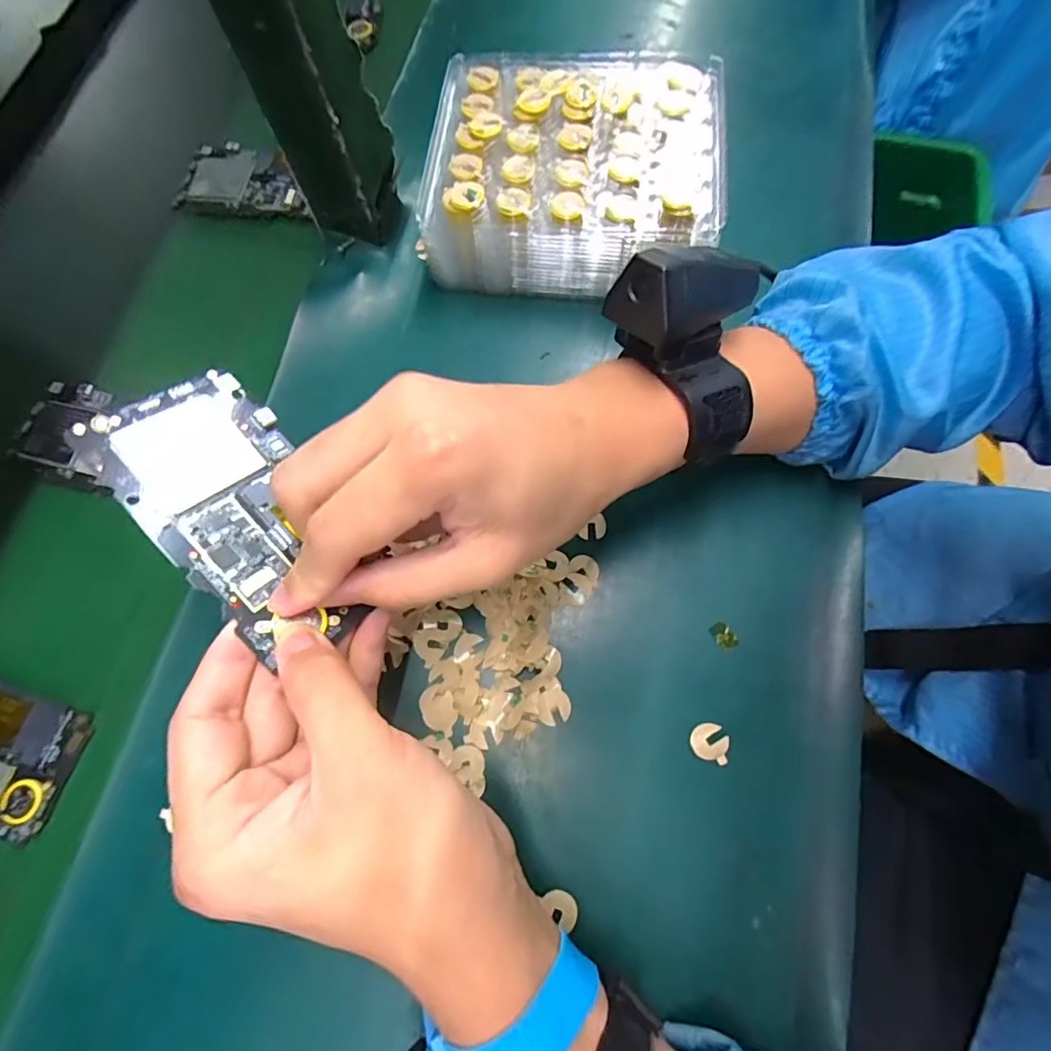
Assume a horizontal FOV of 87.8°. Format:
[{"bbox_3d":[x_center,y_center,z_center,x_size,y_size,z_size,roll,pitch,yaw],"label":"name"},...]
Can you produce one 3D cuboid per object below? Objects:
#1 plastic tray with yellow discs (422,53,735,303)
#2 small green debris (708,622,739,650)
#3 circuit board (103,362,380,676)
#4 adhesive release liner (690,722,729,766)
[{"bbox_3d":[0.030,-0.231,0.361,0.181,0.063,0.149,5,72,4],"label":"plastic tray with yellow discs"},{"bbox_3d":[0.104,0.058,0.287,0.010,0.004,0.014,-30,70,-4],"label":"small green debris"},{"bbox_3d":[-0.112,-0.006,0.222,0.061,0.005,0.122,-39,90,-34],"label":"circuit board"},{"bbox_3d":[0.091,0.106,0.269,0.018,0.004,0.017,16,74,8],"label":"adhesive release liner"}]

